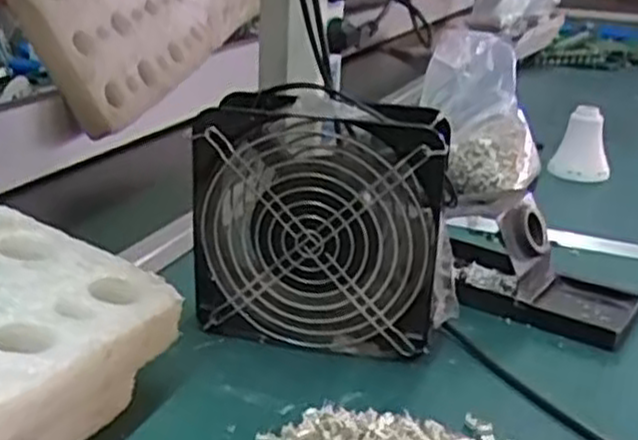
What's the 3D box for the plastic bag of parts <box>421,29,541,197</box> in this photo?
[{"bbox_3d":[0.165,-0.107,0.785,0.126,0.143,0.106,5,22,5],"label":"plastic bag of parts"}]

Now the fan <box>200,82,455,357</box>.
[{"bbox_3d":[0.003,0.002,0.486,0.154,0.150,0.053,7,22,10],"label":"fan"}]

